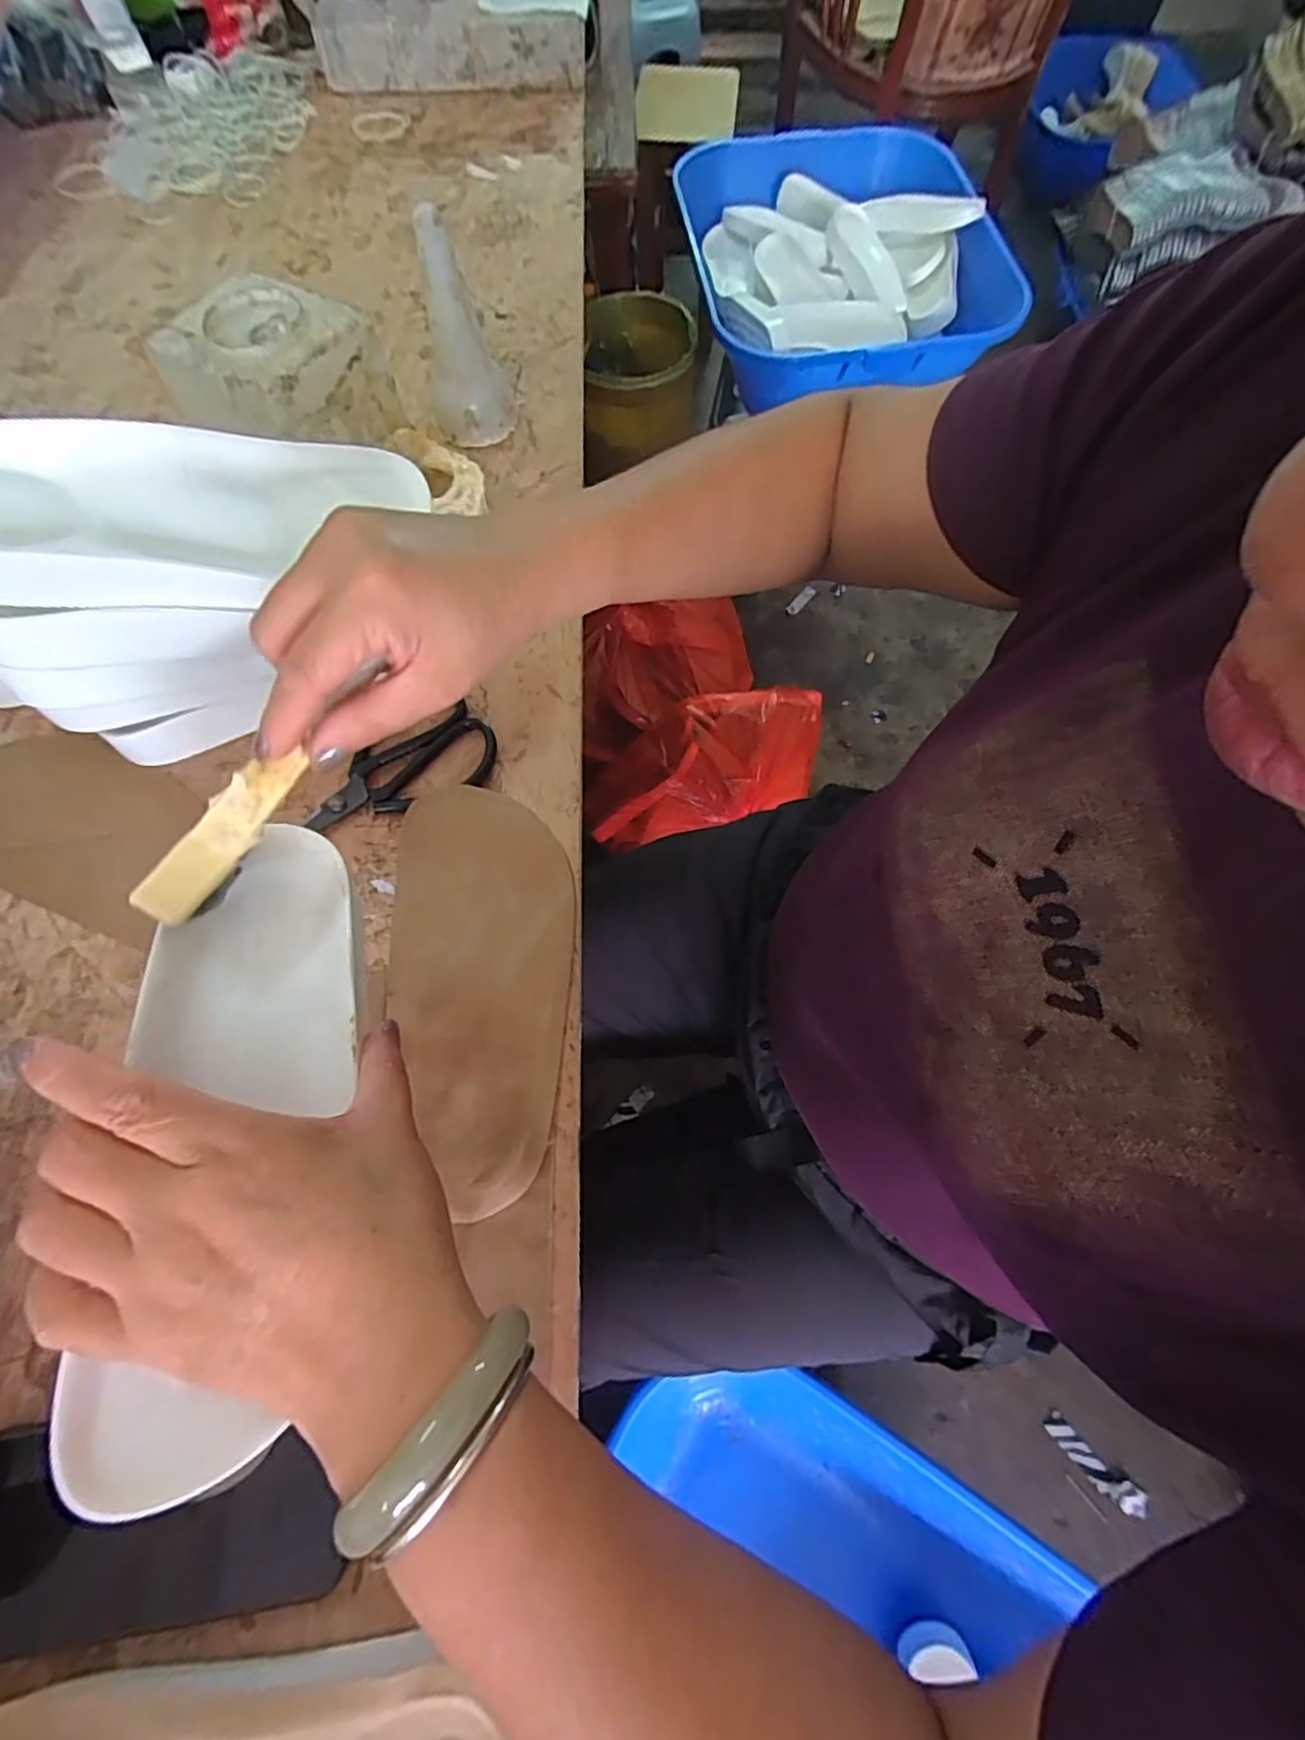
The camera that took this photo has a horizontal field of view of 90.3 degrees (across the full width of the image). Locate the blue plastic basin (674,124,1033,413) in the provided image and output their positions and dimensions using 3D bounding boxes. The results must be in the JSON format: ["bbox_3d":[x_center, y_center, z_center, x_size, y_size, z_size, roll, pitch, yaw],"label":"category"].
[{"bbox_3d":[0.328,-1.063,1.128,0.505,0.127,0.613,-11,69,-5],"label":"blue plastic basin"}]

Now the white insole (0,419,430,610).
[{"bbox_3d":[-0.234,-0.183,0.339,0.230,0.030,0.089,-19,91,-34],"label":"white insole"}]

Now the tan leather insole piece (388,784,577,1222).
[{"bbox_3d":[-0.101,0.062,0.381,0.106,0.007,0.239,-3,68,-2],"label":"tan leather insole piece"}]

